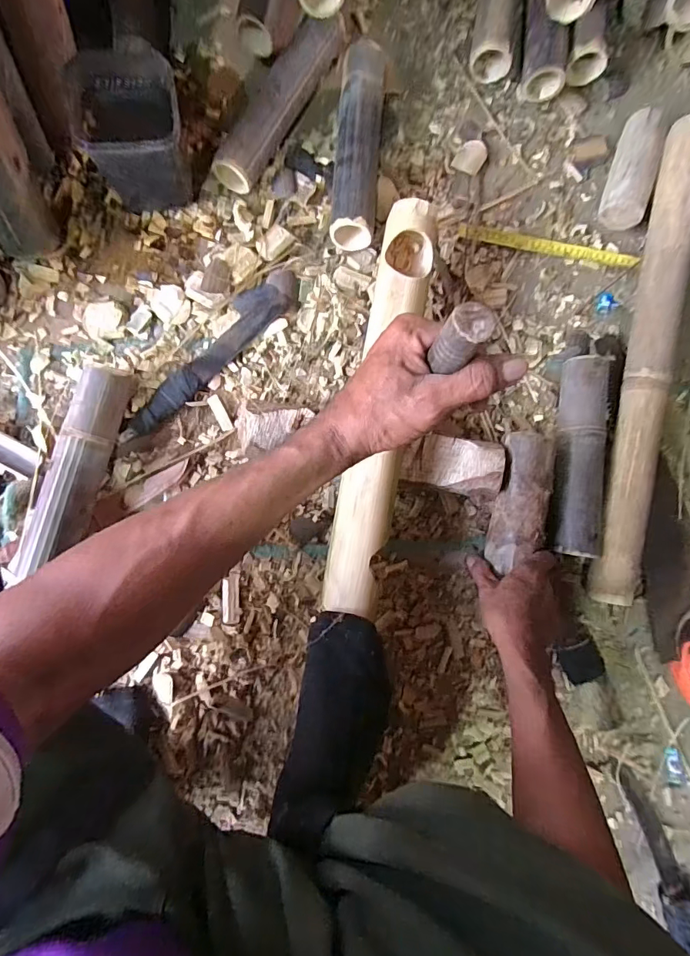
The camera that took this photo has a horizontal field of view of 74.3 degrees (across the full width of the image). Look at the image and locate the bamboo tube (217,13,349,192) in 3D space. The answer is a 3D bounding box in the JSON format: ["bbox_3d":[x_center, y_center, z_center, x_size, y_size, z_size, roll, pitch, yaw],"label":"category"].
[{"bbox_3d":[-0.086,-0.502,0.605,0.058,0.058,0.267,30,83,-3],"label":"bamboo tube"}]

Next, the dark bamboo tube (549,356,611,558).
[{"bbox_3d":[0.309,-0.029,0.606,0.059,0.059,0.256,8,84,-5],"label":"dark bamboo tube"}]

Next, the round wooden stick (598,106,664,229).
[{"bbox_3d":[0.417,-0.444,0.659,0.061,0.060,0.167,17,84,-4],"label":"round wooden stick"}]

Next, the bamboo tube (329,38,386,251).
[{"bbox_3d":[0.017,-0.439,0.609,0.057,0.067,0.268,5,85,-6],"label":"bamboo tube"}]

